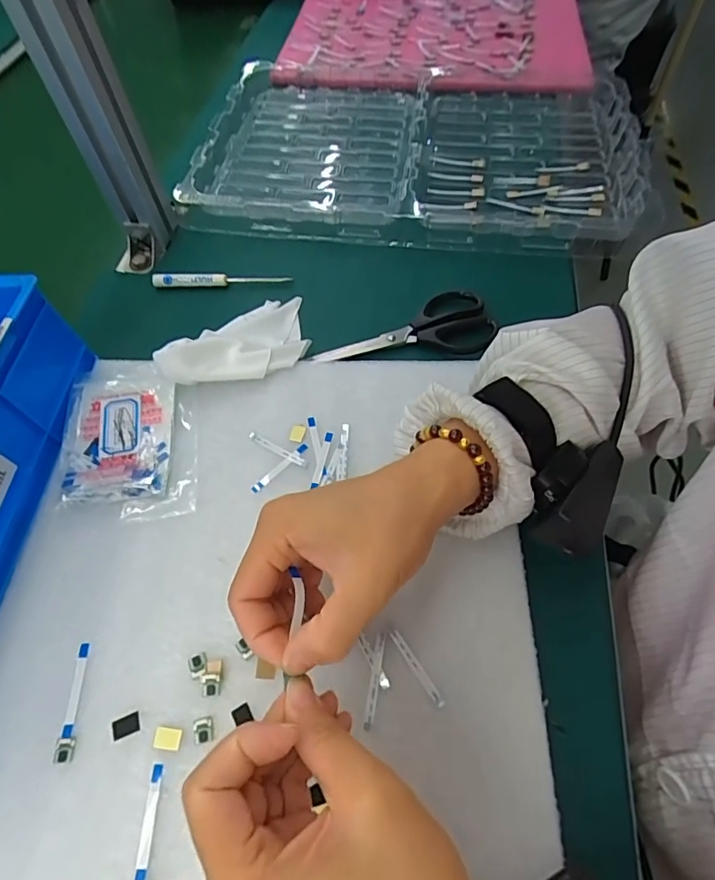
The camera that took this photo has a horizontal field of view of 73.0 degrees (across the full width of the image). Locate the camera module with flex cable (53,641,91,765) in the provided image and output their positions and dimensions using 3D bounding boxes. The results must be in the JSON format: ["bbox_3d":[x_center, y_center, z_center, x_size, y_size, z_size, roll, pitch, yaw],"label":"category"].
[{"bbox_3d":[-0.162,0.148,0.276,0.010,0.004,0.061,-5,58,1],"label":"camera module with flex cable"}]

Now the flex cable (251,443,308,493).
[{"bbox_3d":[-0.056,0.020,0.348,0.050,0.004,0.006,-40,64,-19],"label":"flex cable"}]

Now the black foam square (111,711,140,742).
[{"bbox_3d":[-0.128,0.159,0.269,0.015,0.004,0.010,-20,61,-11],"label":"black foam square"}]

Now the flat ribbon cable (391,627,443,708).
[{"bbox_3d":[0.033,0.130,0.277,0.006,0.004,0.047,-31,61,-14],"label":"flat ribbon cable"}]

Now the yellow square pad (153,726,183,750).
[{"bbox_3d":[-0.104,0.163,0.264,0.015,0.004,0.011,4,58,7],"label":"yellow square pad"}]

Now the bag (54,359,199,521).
[{"bbox_3d":[-0.171,-0.006,0.365,0.094,0.012,0.144,-10,58,-2],"label":"bag"}]

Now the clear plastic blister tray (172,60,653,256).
[{"bbox_3d":[0.058,-0.327,0.536,0.463,0.031,0.286,8,59,9],"label":"clear plastic blister tray"}]

